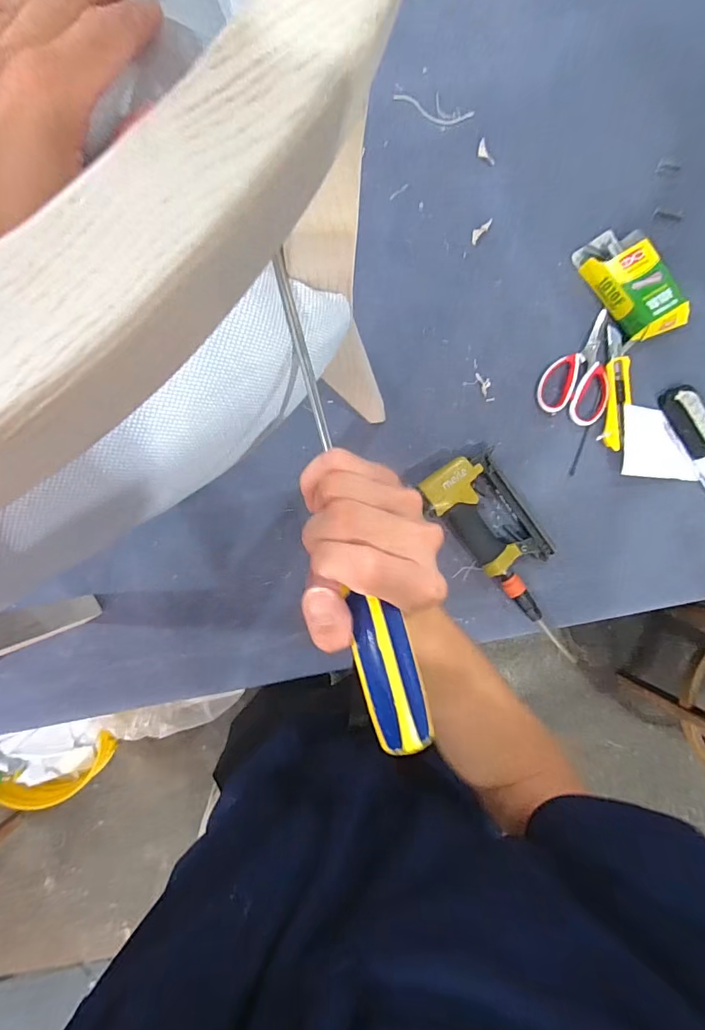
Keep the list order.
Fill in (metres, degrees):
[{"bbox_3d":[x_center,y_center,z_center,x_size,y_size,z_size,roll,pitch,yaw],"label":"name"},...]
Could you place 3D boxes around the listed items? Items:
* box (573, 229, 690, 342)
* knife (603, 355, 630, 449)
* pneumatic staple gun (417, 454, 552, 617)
[{"bbox_3d":[0.414,-0.341,0.683,0.097,0.035,0.172,-32,89,-2],"label":"box"},{"bbox_3d":[0.389,-0.164,0.683,0.031,0.012,0.135,2,88,-1],"label":"knife"},{"bbox_3d":[0.213,0.024,0.669,0.121,0.041,0.252,-42,90,-2],"label":"pneumatic staple gun"}]

